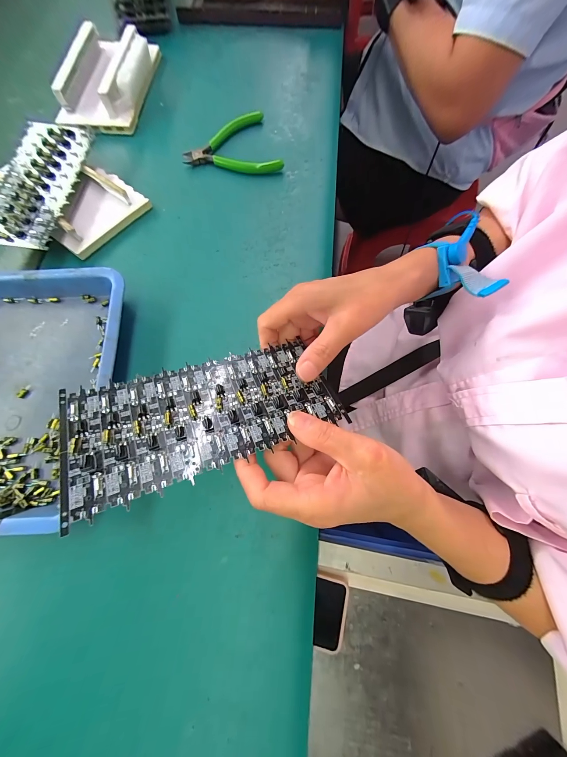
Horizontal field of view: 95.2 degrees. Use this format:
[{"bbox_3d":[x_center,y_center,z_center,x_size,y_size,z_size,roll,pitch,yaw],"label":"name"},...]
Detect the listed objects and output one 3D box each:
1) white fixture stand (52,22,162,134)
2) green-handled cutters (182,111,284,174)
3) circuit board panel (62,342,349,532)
[{"bbox_3d":[-0.225,-0.394,0.334,0.092,0.042,0.164,5,74,4],"label":"white fixture stand"},{"bbox_3d":[-0.064,-0.278,0.314,0.106,0.014,0.093,-18,74,-6],"label":"green-handled cutters"},{"bbox_3d":[-0.045,0.019,0.165,0.160,0.004,0.076,-16,60,-21],"label":"circuit board panel"}]

